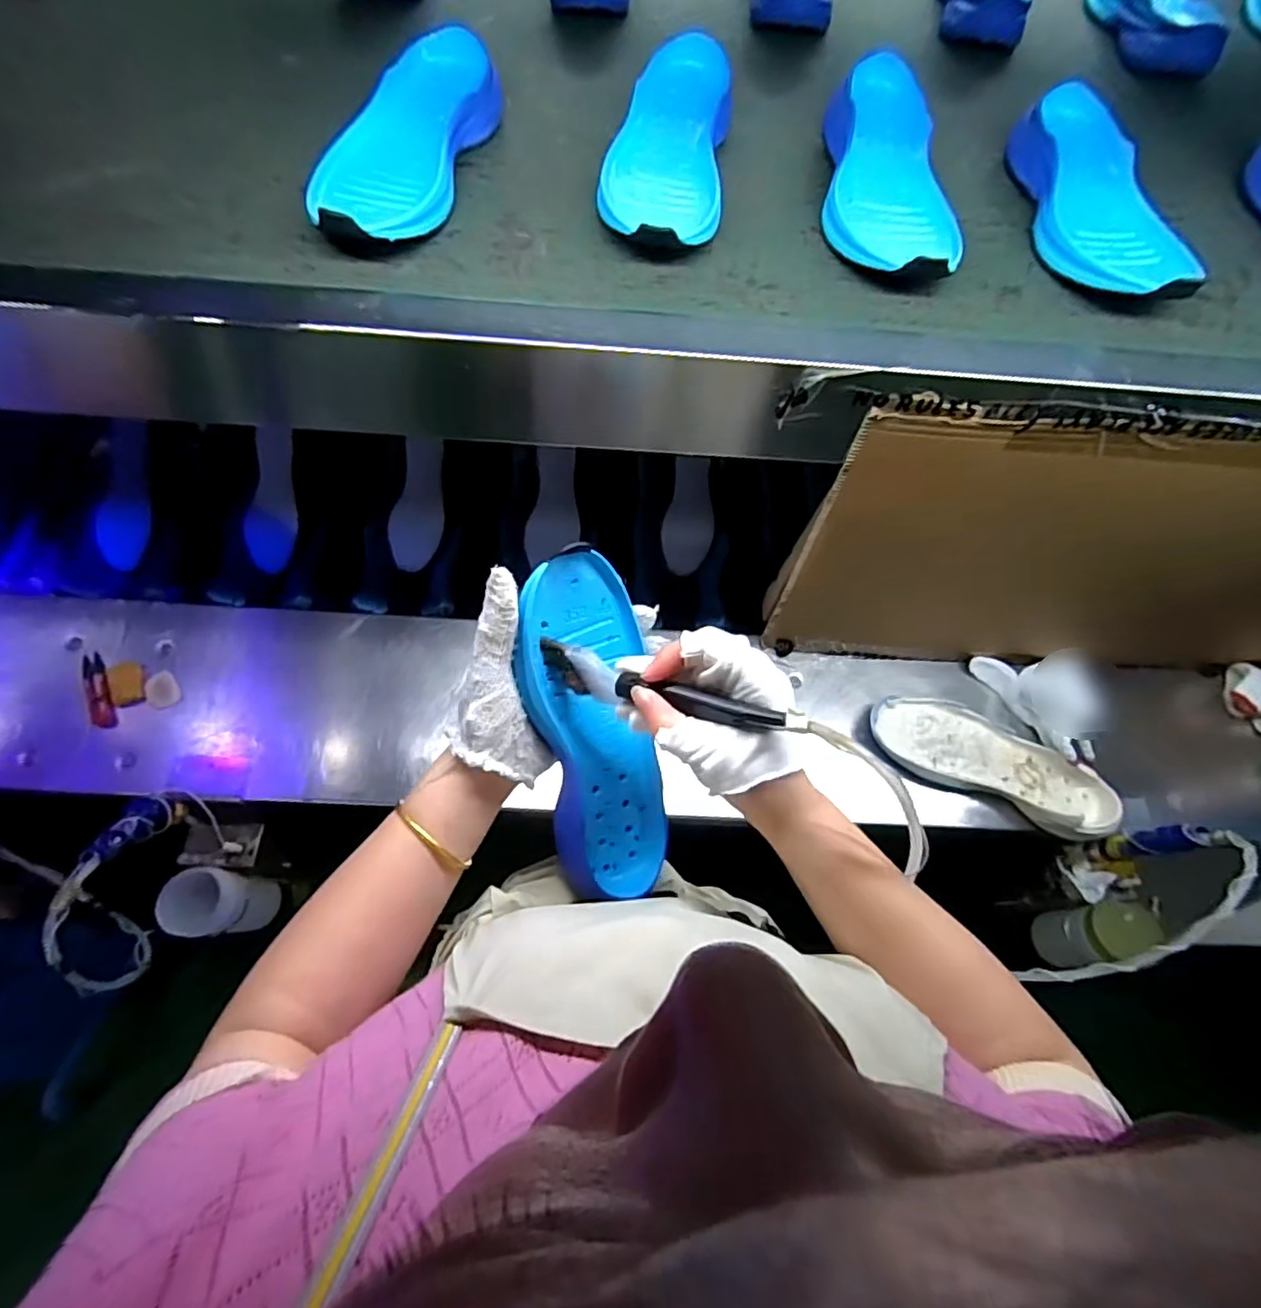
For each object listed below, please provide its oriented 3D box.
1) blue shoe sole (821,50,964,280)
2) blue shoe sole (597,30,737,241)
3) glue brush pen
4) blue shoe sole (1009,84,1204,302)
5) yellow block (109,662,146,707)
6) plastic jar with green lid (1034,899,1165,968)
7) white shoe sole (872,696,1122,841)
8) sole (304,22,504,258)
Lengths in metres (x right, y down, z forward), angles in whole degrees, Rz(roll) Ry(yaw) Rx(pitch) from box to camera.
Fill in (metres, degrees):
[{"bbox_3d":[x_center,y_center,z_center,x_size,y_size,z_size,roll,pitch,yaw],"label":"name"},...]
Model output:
[{"bbox_3d":[0.204,-0.373,0.484,0.094,0.050,0.235,5,66,-1],"label":"blue shoe sole"},{"bbox_3d":[0.029,-0.401,0.489,0.098,0.044,0.257,7,66,0],"label":"blue shoe sole"},{"bbox_3d":[0.017,0.021,0.352,0.161,0.028,0.018,13,64,28],"label":"glue brush pen"},{"bbox_3d":[0.377,-0.361,0.494,0.088,0.042,0.238,2,66,-3],"label":"blue shoe sole"},{"bbox_3d":[-0.602,0.036,0.738,0.035,0.005,0.057,-21,69,-12],"label":"yellow block"},{"bbox_3d":[0.571,0.347,0.763,0.066,0.138,0.070,1,66,-3],"label":"plastic jar with green lid"},{"bbox_3d":[0.426,0.126,0.739,0.273,0.050,0.101,23,67,7],"label":"white shoe sole"},{"bbox_3d":[-0.166,-0.399,0.475,0.077,0.049,0.247,13,66,2],"label":"sole"}]

